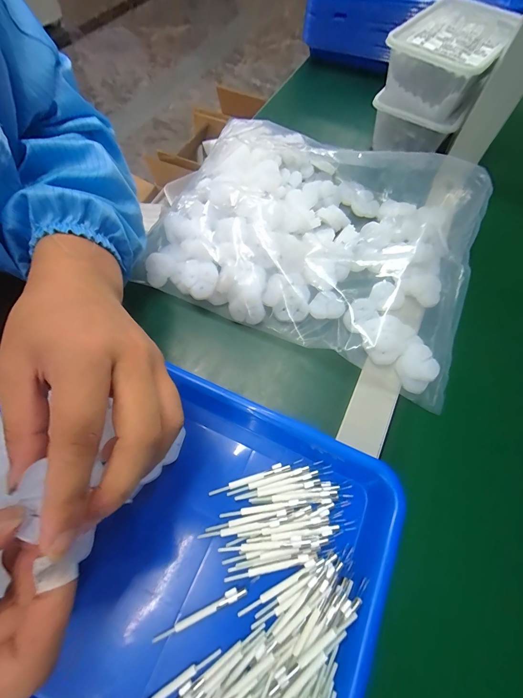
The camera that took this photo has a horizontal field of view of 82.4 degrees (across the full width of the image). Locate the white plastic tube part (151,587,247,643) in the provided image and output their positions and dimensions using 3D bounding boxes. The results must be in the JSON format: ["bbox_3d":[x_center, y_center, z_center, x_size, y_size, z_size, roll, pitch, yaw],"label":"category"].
[{"bbox_3d":[-0.044,0.187,0.211,0.069,0.005,0.008,-24,67,-11],"label":"white plastic tube part"}]

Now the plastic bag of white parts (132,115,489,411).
[{"bbox_3d":[0.066,-0.143,0.339,0.351,0.067,0.285,23,67,10],"label":"plastic bag of white parts"}]

